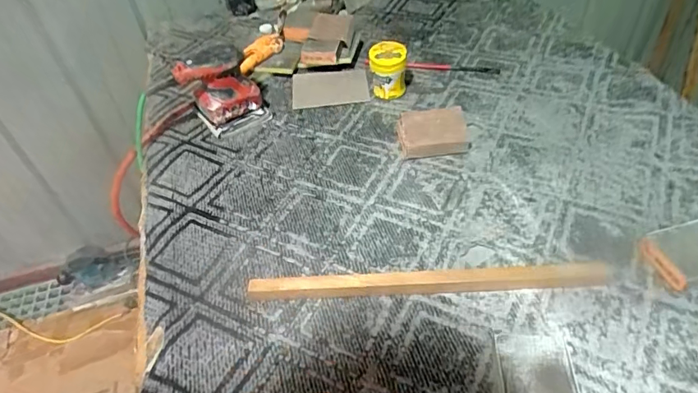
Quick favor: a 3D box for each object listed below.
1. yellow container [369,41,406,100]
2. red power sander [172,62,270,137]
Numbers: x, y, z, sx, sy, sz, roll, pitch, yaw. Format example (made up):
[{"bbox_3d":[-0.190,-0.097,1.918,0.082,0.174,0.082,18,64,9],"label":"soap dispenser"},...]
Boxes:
[{"bbox_3d":[0.067,-0.223,0.803,0.062,0.084,0.055,0,46,6],"label":"yellow container"},{"bbox_3d":[-0.213,-0.179,0.781,0.129,0.112,0.103,-21,47,-14],"label":"red power sander"}]

